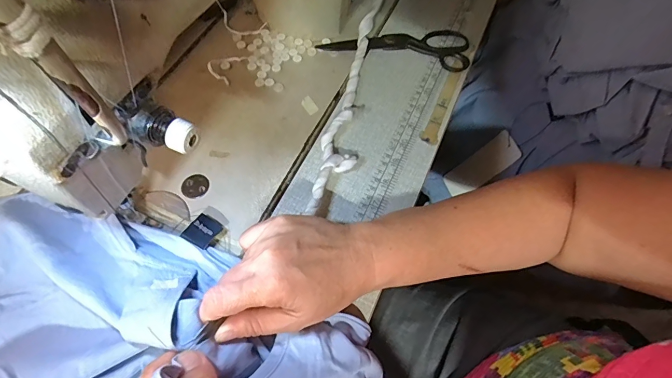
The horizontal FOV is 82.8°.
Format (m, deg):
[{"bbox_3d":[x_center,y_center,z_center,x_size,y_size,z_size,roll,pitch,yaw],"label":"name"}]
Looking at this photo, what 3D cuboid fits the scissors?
[{"bbox_3d":[0.070,-0.174,0.442,0.167,0.010,0.065,10,62,3],"label":"scissors"}]

